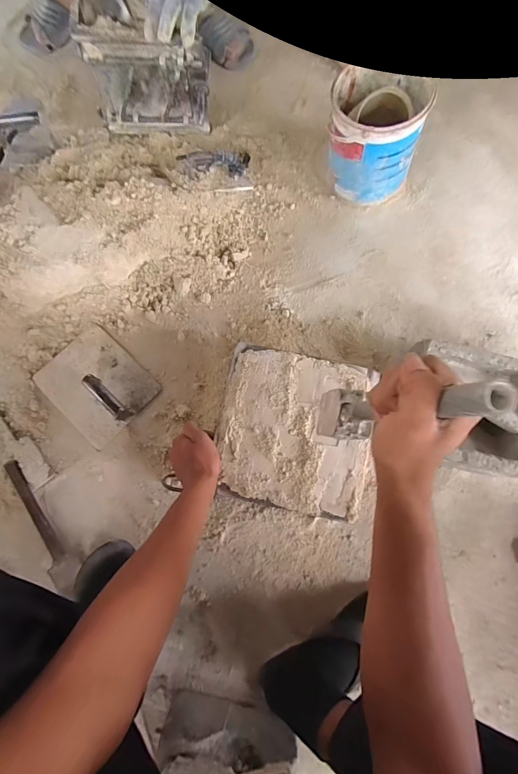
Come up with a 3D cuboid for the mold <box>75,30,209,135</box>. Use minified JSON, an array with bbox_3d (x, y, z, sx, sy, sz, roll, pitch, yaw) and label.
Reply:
[{"bbox_3d":[-0.222,-0.618,0.718,0.240,0.195,0.062,2,80,1],"label":"mold"}]

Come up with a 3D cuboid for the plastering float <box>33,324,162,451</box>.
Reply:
[{"bbox_3d":[-0.319,-0.011,0.652,0.205,0.061,0.169,42,82,8],"label":"plastering float"}]

